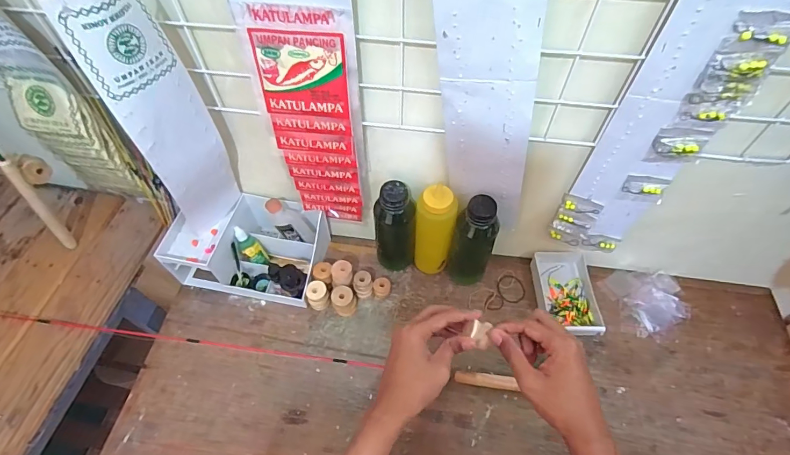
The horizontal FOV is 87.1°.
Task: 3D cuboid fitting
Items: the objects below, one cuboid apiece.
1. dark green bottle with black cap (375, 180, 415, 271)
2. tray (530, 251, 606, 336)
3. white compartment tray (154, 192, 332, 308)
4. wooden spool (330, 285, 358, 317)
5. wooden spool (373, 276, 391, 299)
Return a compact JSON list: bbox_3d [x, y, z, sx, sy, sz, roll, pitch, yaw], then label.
[{"bbox_3d":[0.000,0.011,0.660,0.057,0.194,0.052,-1,56,1],"label":"dark green bottle with black cap"},{"bbox_3d":[0.281,0.104,0.688,0.091,0.030,0.148,-1,56,1],"label":"tray"},{"bbox_3d":[-0.241,0.027,0.703,0.230,0.121,0.150,9,57,7],"label":"white compartment tray"},{"bbox_3d":[-0.081,0.122,0.673,0.037,0.057,0.037,-1,56,1],"label":"wooden spool"},{"bbox_3d":[-0.021,0.101,0.702,0.028,0.028,0.030,-1,56,1],"label":"wooden spool"}]

